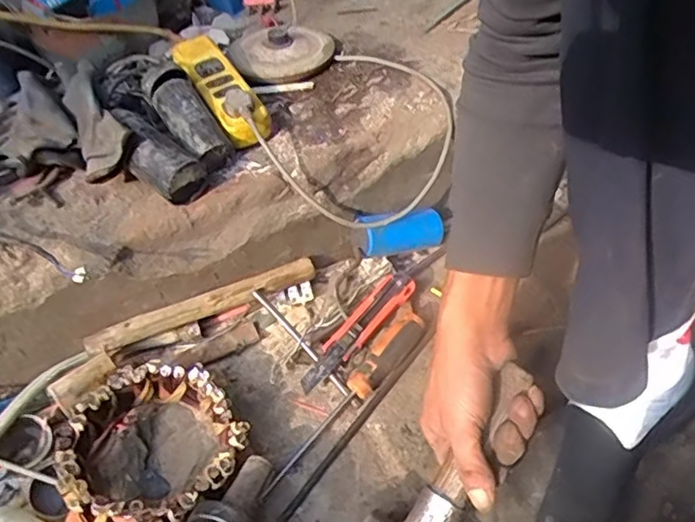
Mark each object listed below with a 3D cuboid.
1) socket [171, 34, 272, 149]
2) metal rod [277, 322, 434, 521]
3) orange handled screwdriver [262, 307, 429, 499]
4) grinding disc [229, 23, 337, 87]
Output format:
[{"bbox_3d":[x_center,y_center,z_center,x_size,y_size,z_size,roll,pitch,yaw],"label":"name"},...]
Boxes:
[{"bbox_3d":[-0.159,-0.212,0.714,0.059,0.053,0.225,-27,47,-16],"label":"socket"},{"bbox_3d":[0.014,0.153,0.585,0.014,0.014,0.249,26,54,29],"label":"metal rod"},{"bbox_3d":[0.003,0.134,0.591,0.033,0.034,0.245,28,55,30],"label":"orange handled screwdriver"},{"bbox_3d":[-0.087,-0.290,0.787,0.135,0.030,0.157,-18,45,-7],"label":"grinding disc"}]

